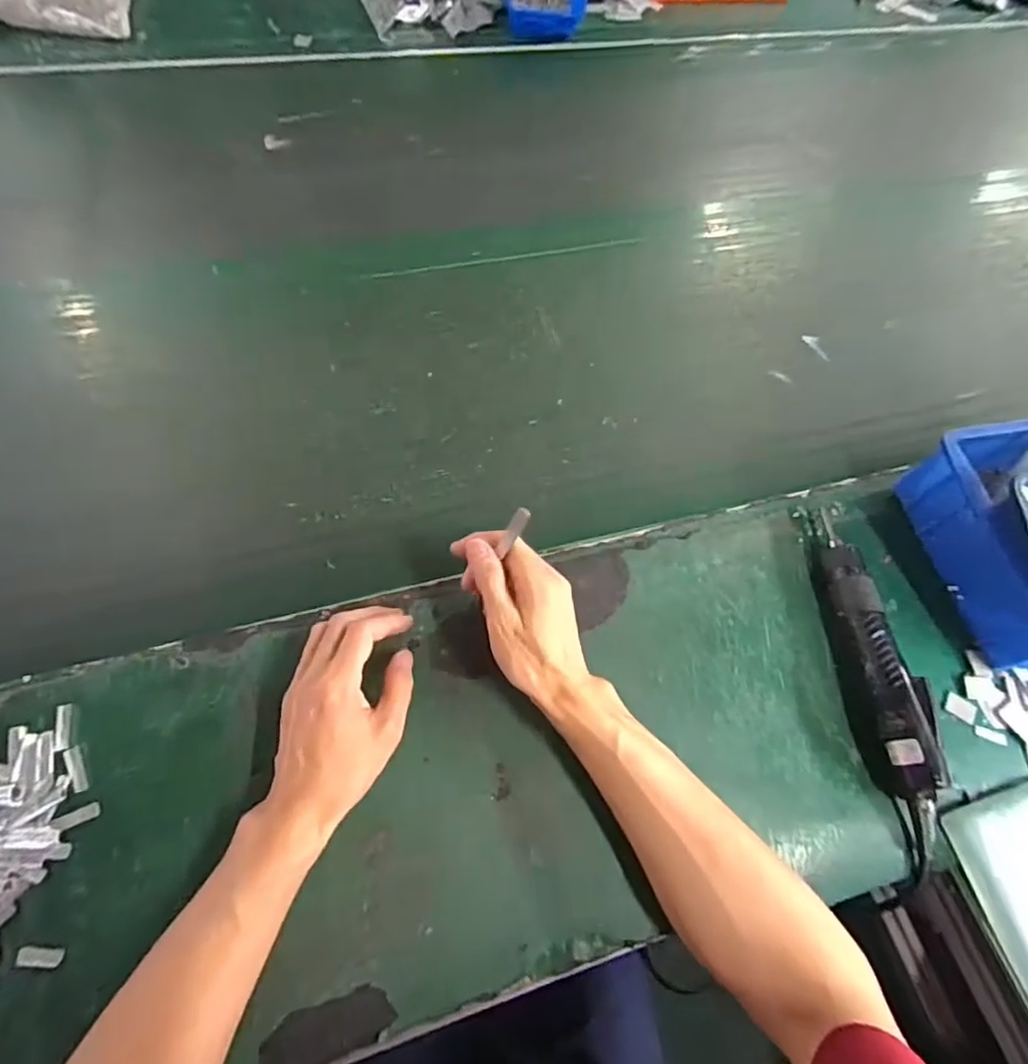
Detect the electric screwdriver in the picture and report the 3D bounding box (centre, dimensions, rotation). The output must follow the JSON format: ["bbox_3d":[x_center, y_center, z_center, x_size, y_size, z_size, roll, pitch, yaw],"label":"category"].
[{"bbox_3d":[0.292,0.088,0.499,0.041,0.045,0.243,1,64,-8],"label":"electric screwdriver"}]

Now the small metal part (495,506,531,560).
[{"bbox_3d":[0.000,-0.001,0.414,0.010,0.039,0.004,40,32,14],"label":"small metal part"}]

